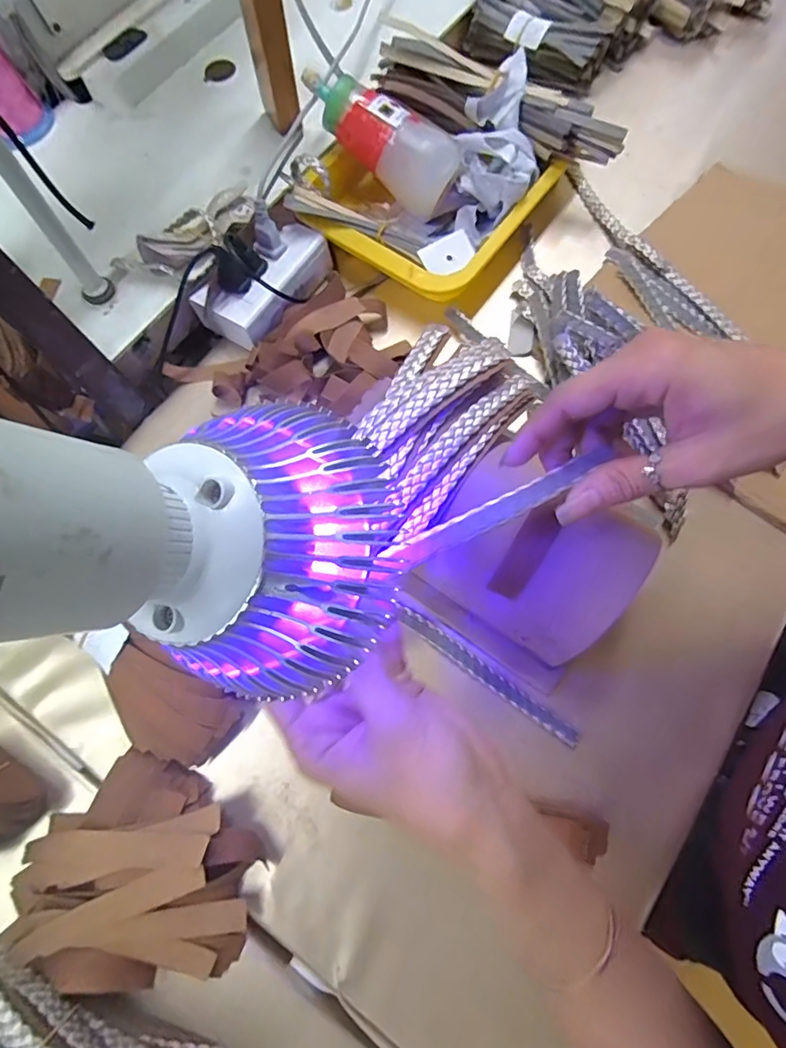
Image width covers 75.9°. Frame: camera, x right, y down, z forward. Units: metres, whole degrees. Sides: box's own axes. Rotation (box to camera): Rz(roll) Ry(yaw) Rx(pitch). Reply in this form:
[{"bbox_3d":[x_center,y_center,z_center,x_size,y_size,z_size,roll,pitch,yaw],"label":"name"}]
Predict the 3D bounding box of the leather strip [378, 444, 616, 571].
[{"bbox_3d":[0.052,-0.007,0.242,0.119,0.007,0.012,-26,77,-8],"label":"leather strip"}]

